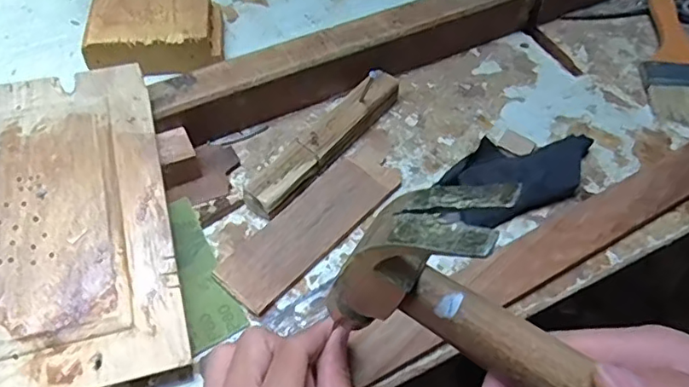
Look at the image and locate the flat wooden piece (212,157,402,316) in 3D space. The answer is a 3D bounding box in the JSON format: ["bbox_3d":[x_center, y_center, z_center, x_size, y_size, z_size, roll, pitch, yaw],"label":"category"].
[{"bbox_3d":[-0.023,0.022,0.411,0.045,0.010,0.147,37,62,23],"label":"flat wooden piece"}]

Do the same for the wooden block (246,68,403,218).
[{"bbox_3d":[-0.012,-0.041,0.445,0.029,0.026,0.161,33,60,21],"label":"wooden block"}]

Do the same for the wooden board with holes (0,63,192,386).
[{"bbox_3d":[-0.190,0.016,0.360,0.150,0.010,0.220,-12,65,-11],"label":"wooden board with holes"}]

